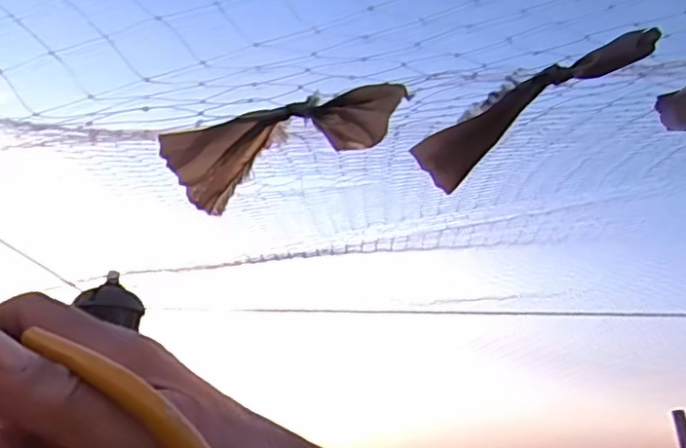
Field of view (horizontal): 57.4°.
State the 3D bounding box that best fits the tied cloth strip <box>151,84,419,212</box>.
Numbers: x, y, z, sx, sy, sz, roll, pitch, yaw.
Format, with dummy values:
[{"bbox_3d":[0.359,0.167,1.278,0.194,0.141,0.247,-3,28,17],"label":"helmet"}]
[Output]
[{"bbox_3d":[-0.024,-0.033,0.260,0.103,0.035,0.028,-8,-24,15],"label":"tied cloth strip"}]

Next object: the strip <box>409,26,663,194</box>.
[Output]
[{"bbox_3d":[0.084,-0.056,0.287,0.113,0.027,0.021,-32,-36,29],"label":"strip"}]

